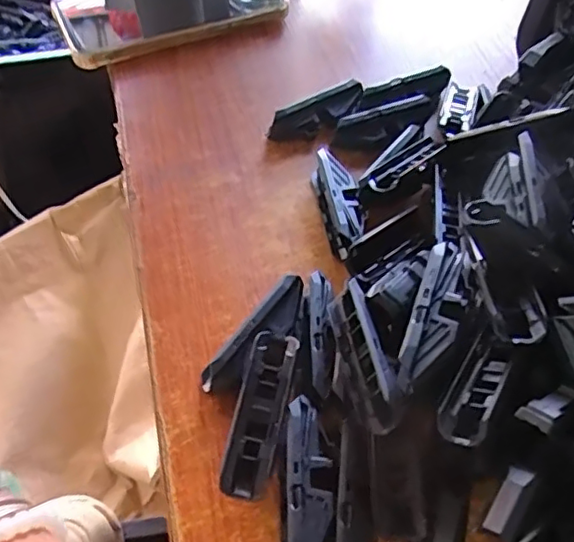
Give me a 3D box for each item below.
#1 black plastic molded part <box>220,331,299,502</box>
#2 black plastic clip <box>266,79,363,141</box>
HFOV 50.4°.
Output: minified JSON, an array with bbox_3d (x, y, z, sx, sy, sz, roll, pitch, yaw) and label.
[{"bbox_3d":[-0.012,0.063,0.275,0.020,0.018,0.072,12,53,5],"label":"black plastic molded part"},{"bbox_3d":[0.022,-0.103,0.405,0.071,0.023,0.016,-27,59,-22],"label":"black plastic clip"}]

